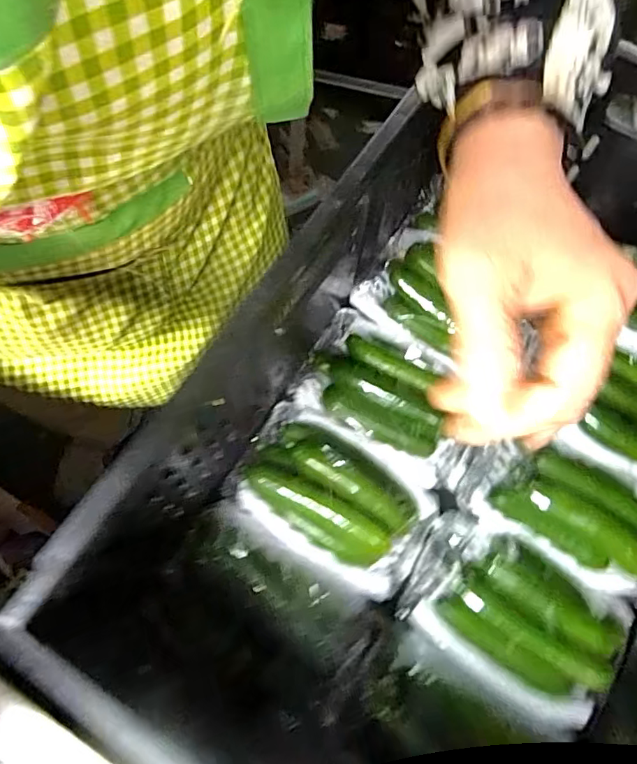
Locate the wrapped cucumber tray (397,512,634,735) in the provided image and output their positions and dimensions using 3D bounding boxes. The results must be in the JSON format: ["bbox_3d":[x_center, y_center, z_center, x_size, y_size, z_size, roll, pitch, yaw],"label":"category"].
[{"bbox_3d":[0.167,0.195,0.441,0.177,0.065,0.118,31,71,11],"label":"wrapped cucumber tray"}]

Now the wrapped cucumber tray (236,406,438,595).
[{"bbox_3d":[0.010,0.096,0.464,0.166,0.047,0.111,32,71,11],"label":"wrapped cucumber tray"}]

